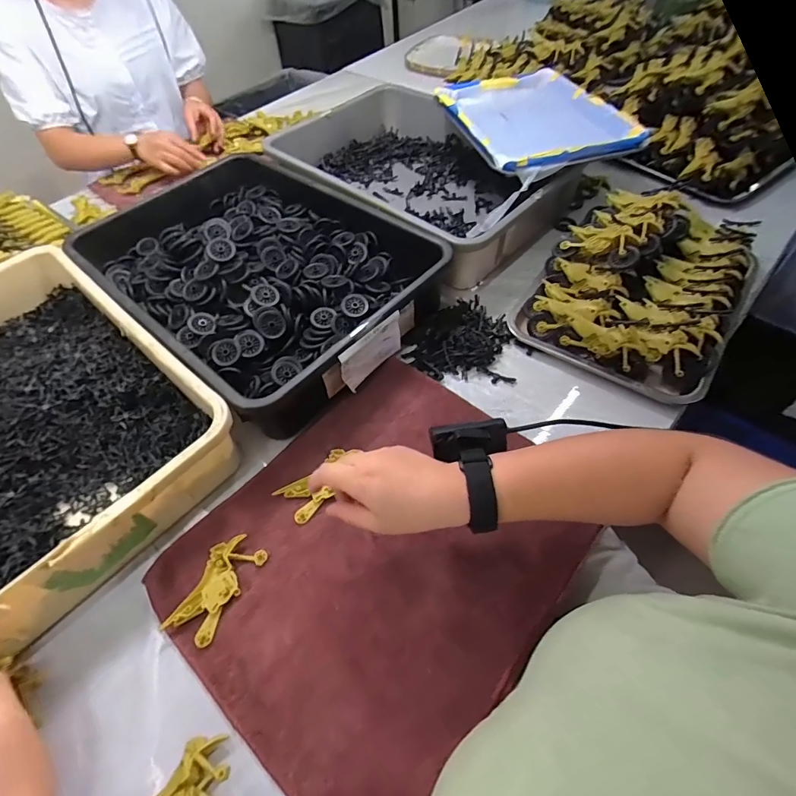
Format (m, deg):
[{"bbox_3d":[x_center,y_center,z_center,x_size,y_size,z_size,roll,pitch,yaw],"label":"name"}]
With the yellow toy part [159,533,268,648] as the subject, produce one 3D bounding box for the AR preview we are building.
[{"bbox_3d":[-0.183,0.191,0.436,0.051,0.011,0.100,23,60,19],"label":"yellow toy part"}]

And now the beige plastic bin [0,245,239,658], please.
[{"bbox_3d":[-0.468,0.022,0.525,0.512,0.091,0.346,35,65,26],"label":"beige plastic bin"}]

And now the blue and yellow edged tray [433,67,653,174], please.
[{"bbox_3d":[0.229,-0.493,0.752,0.259,0.033,0.358,-15,55,-5],"label":"blue and yellow edged tray"}]

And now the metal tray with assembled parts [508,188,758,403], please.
[{"bbox_3d":[0.363,-0.188,0.629,0.261,0.106,0.390,28,61,22],"label":"metal tray with assembled parts"}]

